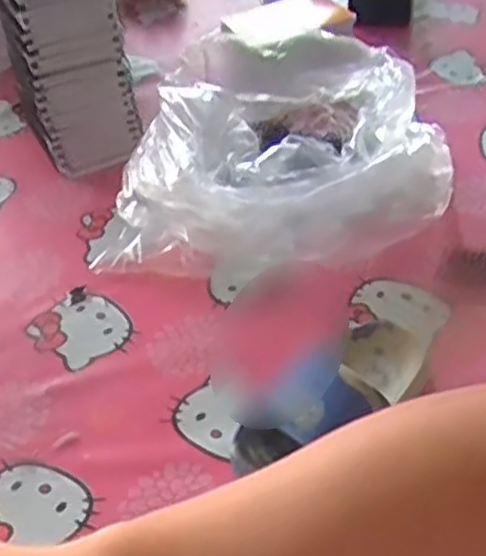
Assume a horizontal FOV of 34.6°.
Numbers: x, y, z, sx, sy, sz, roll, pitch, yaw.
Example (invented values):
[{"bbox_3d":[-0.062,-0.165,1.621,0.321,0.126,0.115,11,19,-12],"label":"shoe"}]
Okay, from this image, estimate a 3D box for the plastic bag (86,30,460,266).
[{"bbox_3d":[0.025,-0.124,0.729,0.308,0.117,0.241,-4,42,1],"label":"plastic bag"}]

